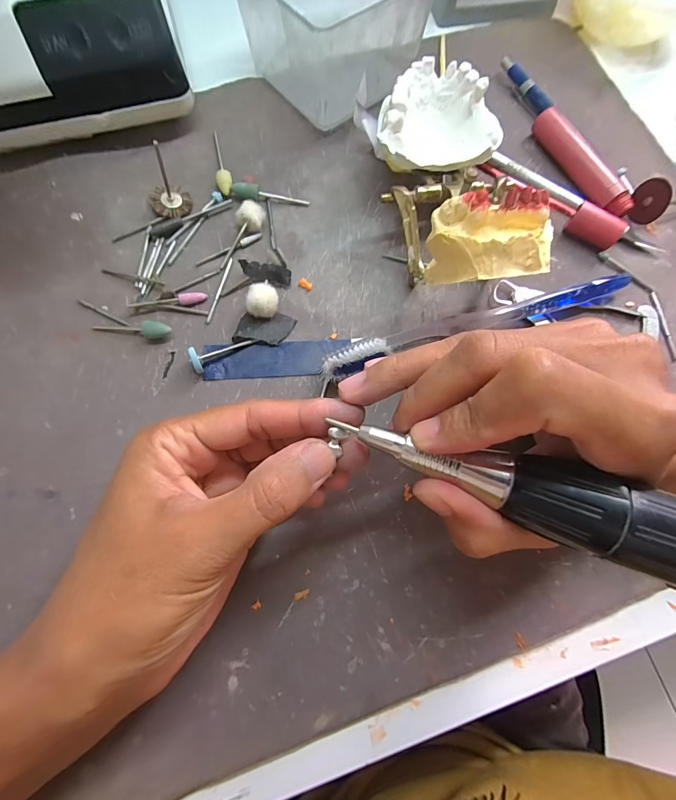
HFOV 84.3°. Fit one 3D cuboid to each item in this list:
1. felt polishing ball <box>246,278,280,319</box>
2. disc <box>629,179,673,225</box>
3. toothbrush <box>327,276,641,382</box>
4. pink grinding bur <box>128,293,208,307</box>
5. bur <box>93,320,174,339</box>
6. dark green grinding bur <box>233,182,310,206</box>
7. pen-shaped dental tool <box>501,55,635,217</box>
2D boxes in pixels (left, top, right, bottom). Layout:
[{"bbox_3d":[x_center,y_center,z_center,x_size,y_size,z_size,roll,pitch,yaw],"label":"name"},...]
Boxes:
[{"bbox_3d":[-0.043,-0.056,0.214,0.018,0.016,0.015,-8,76,-3],"label":"felt polishing ball"},{"bbox_3d":[0.195,-0.126,0.235,0.006,0.024,0.024,-3,75,-2],"label":"disc"},{"bbox_3d":[0.079,-0.046,0.213,0.184,0.021,0.021,-19,76,-6],"label":"toothbrush"},{"bbox_3d":[-0.099,-0.057,0.219,0.043,0.005,0.007,-9,76,-4],"label":"pink grinding bur"},{"bbox_3d":[-0.118,-0.042,0.212,0.045,0.009,0.009,11,75,2],"label":"bur"},{"bbox_3d":[-0.043,-0.131,0.240,0.047,0.008,0.011,3,75,-14],"label":"dark green grinding bur"},{"bbox_3d":[0.149,-0.180,0.252,0.018,0.018,0.142,-22,77,-7],"label":"pen-shaped dental tool"}]

